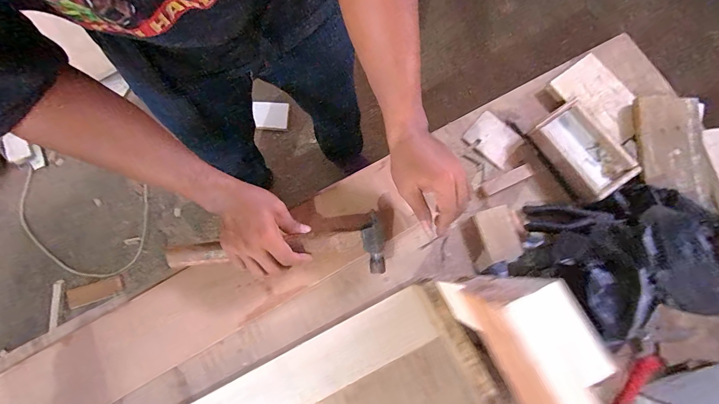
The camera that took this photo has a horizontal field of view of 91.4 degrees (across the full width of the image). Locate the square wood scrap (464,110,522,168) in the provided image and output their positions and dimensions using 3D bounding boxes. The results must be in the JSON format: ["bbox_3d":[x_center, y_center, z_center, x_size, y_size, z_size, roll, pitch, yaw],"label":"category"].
[{"bbox_3d":[0.220,-0.105,0.577,0.079,0.007,0.062,41,83,10],"label":"square wood scrap"}]

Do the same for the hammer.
[{"bbox_3d":[-0.113,0.080,0.491,0.295,0.031,0.080,-9,80,-5],"label":"hammer"}]

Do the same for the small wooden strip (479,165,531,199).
[{"bbox_3d":[0.231,-0.033,0.564,0.090,0.009,0.023,-26,78,-3],"label":"small wooden strip"}]

